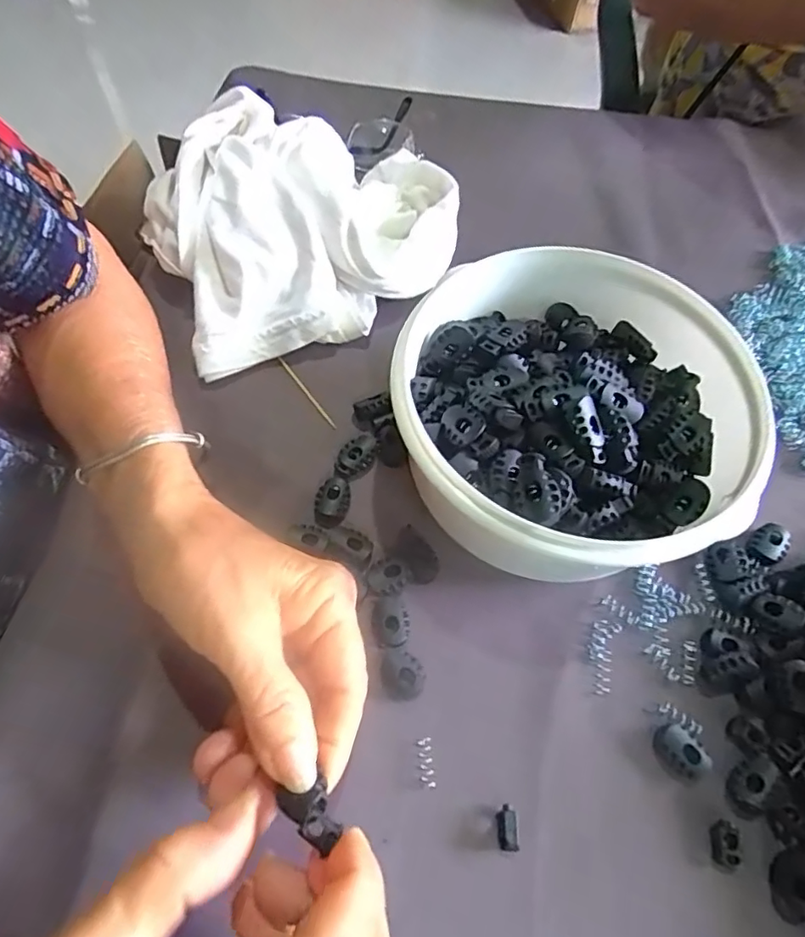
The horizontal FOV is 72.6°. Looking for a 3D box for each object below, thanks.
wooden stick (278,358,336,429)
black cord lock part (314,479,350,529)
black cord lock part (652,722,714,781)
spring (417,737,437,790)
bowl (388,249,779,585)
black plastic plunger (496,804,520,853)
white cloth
[{"bbox_3d":[-0.056,-0.044,0.321,0.004,0.004,0.059,-34,68,-18],"label":"wooden stick"},{"bbox_3d":[-0.037,0.018,0.282,0.017,0.006,0.026,11,62,4],"label":"black cord lock part"},{"bbox_3d":[0.120,0.123,0.236,0.022,0.009,0.017,38,67,17],"label":"black cord lock part"},{"bbox_3d":[0.010,0.126,0.234,0.006,0.004,0.019,-5,62,-4],"label":"spring"},{"bbox_3d":[0.084,-0.026,0.271,0.173,0.078,0.159,1,62,-1],"label":"bowl"},{"bbox_3d":[0.042,0.145,0.221,0.008,0.008,0.016,-2,62,-3],"label":"black plastic plunger"},{"bbox_3d":[-0.058,-0.153,0.339,0.188,0.072,0.140,-24,65,-14],"label":"white cloth"}]

